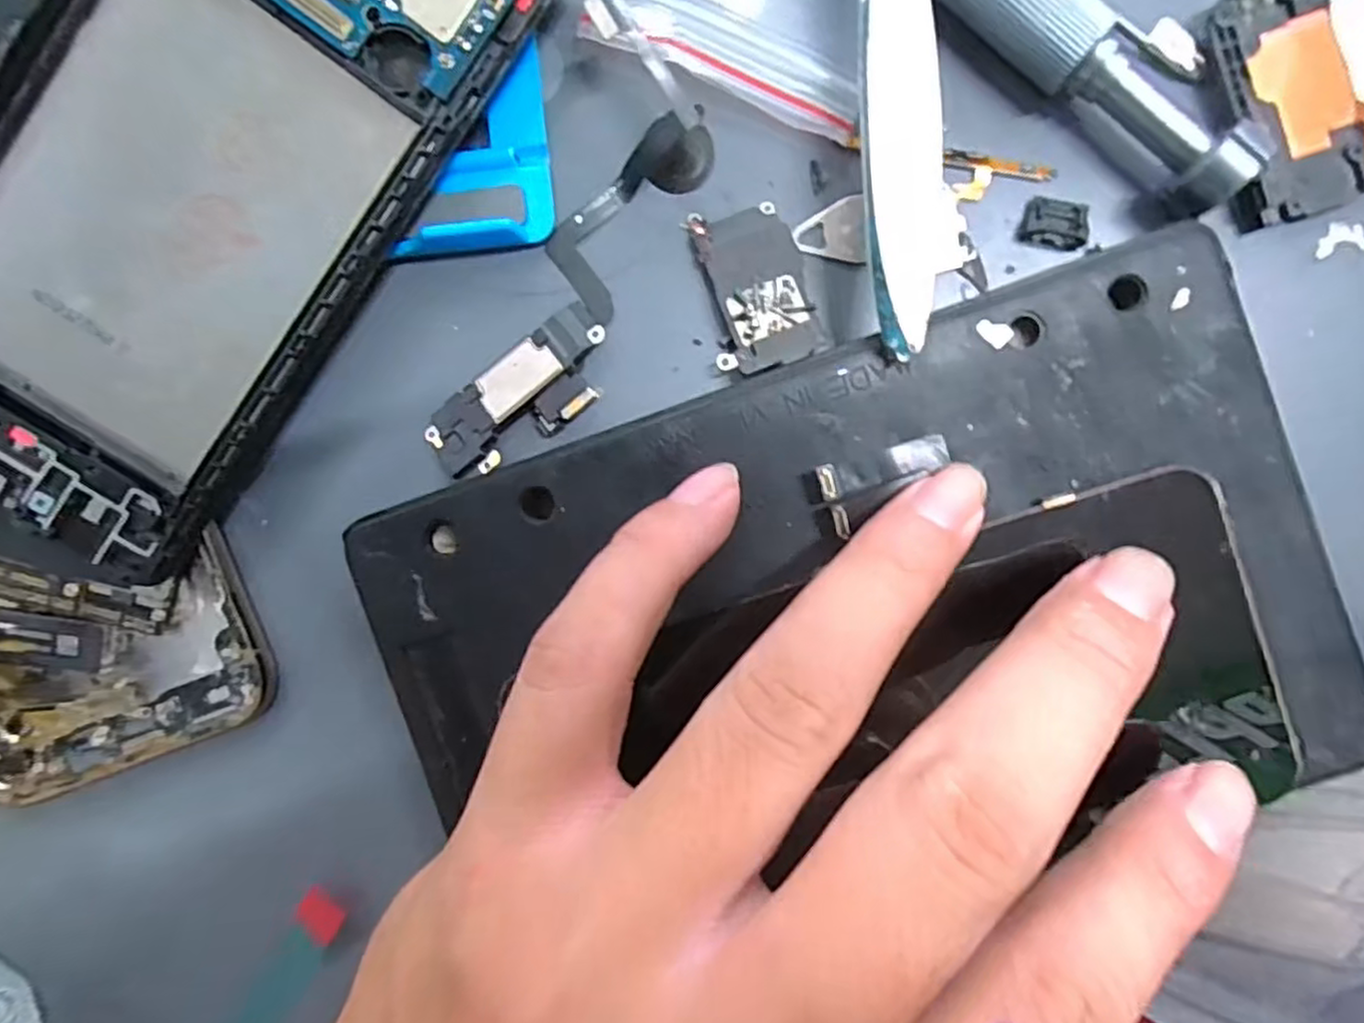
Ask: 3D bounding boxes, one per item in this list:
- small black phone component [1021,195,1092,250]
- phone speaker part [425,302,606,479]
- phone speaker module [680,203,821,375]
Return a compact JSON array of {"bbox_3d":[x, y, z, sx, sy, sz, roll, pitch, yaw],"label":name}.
[{"bbox_3d":[0.079,-0.061,0.147,0.013,0.004,0.009,14,91,2],"label":"small black phone component"},{"bbox_3d":[-0.033,-0.024,0.148,0.043,0.006,0.019,-38,89,2],"label":"phone speaker part"},{"bbox_3d":[0.015,-0.047,0.146,0.021,0.004,0.035,-12,90,2],"label":"phone speaker module"}]

